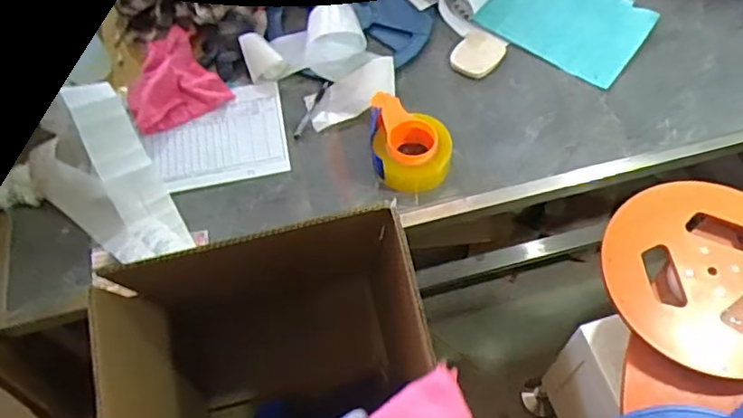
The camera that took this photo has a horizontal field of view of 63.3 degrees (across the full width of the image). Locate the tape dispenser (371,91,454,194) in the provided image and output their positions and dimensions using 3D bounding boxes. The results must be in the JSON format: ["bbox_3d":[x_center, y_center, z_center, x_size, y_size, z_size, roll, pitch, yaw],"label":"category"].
[{"bbox_3d":[0.065,-0.115,1.004,0.134,0.065,0.166,-2,60,3],"label":"tape dispenser"}]

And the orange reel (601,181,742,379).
[{"bbox_3d":[0.447,0.083,0.791,0.267,0.022,0.256,-2,60,3],"label":"orange reel"}]

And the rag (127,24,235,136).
[{"bbox_3d":[-0.385,-0.248,1.124,0.174,0.059,0.204,-31,63,-13],"label":"rag"}]

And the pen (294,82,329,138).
[{"bbox_3d":[-0.108,-0.179,1.091,0.014,0.007,0.132,19,64,15],"label":"pen"}]

